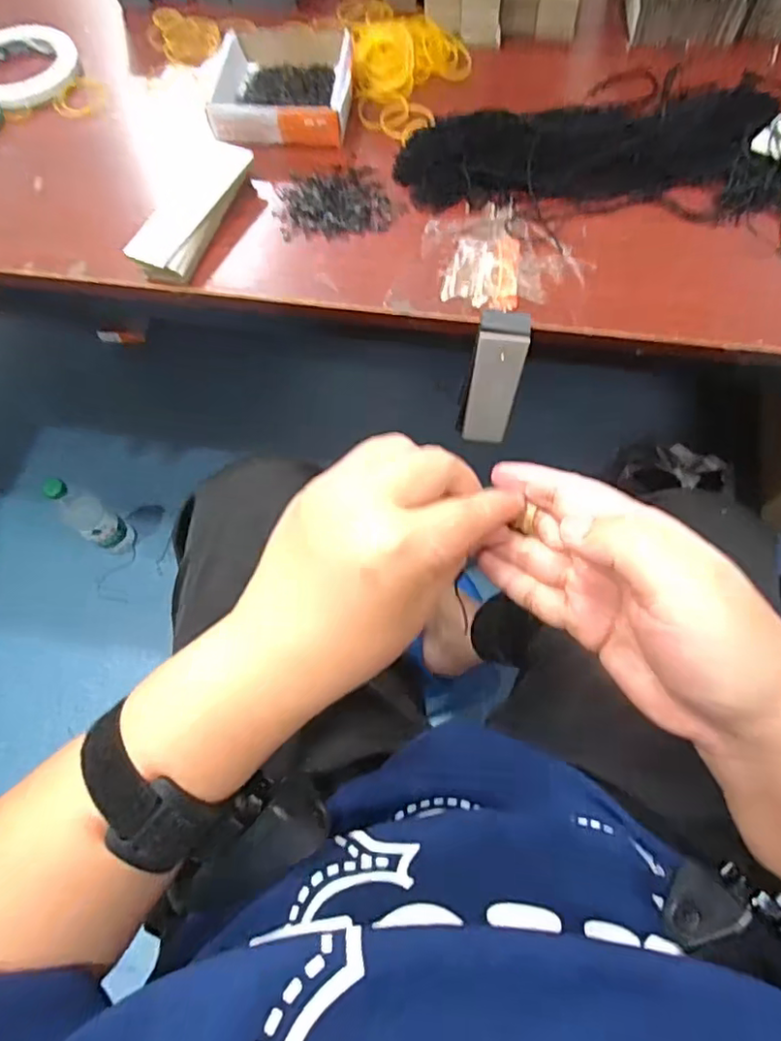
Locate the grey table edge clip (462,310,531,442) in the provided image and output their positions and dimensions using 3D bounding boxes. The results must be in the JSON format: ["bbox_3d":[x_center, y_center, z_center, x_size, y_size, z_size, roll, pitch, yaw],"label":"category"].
[{"bbox_3d":[0.076,-0.100,0.432,0.035,0.116,0.027,11,67,6],"label":"grey table edge clip"}]

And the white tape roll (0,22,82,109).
[{"bbox_3d":[-0.338,-0.413,0.532,0.103,0.013,0.111,0,67,1],"label":"white tape roll"}]

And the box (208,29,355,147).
[{"bbox_3d":[-0.088,-0.358,0.484,0.113,0.027,0.112,1,67,2],"label":"box"}]

